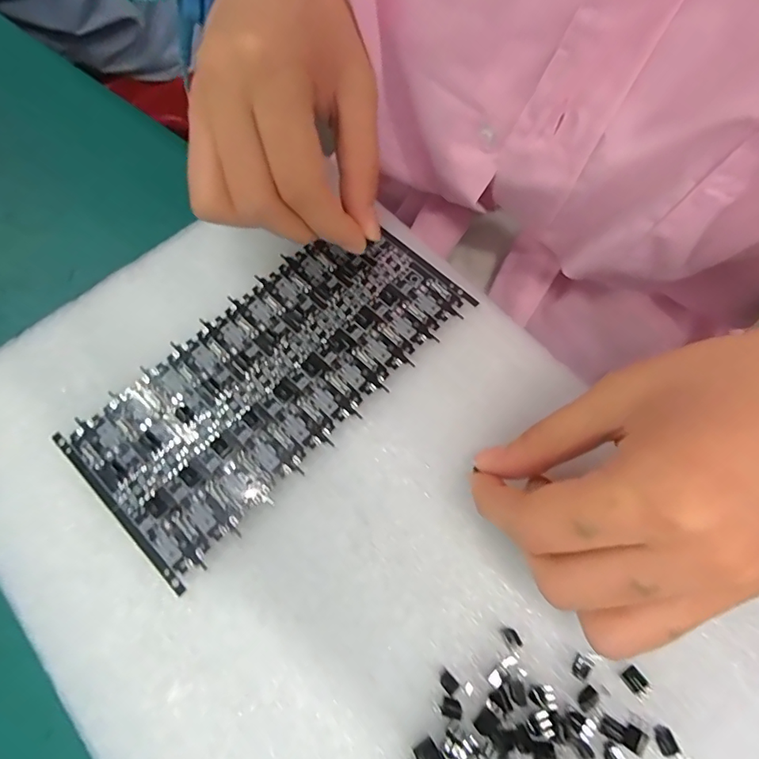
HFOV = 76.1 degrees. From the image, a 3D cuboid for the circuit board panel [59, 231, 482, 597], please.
[{"bbox_3d":[-0.043,-0.005,0.204,0.162,0.004,0.075,-42,74,-15],"label":"circuit board panel"}]

